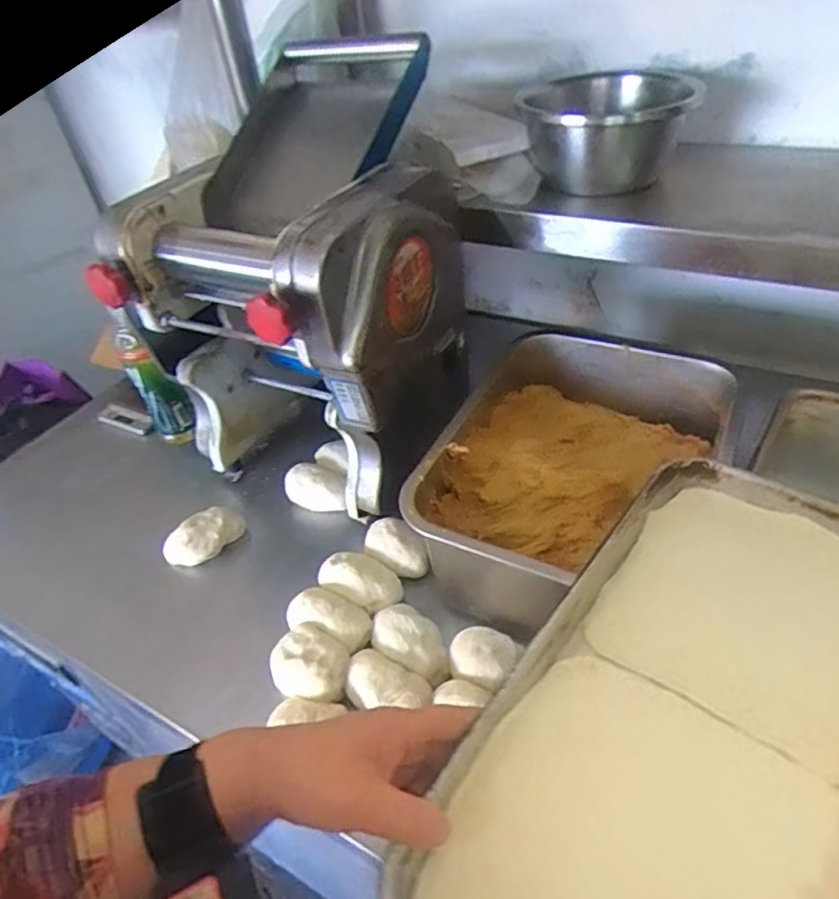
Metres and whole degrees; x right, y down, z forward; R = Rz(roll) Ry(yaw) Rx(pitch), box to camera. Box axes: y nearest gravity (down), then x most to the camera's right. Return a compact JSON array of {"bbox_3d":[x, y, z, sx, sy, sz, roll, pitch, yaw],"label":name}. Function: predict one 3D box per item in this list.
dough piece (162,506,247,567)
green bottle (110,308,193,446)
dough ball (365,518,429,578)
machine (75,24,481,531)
[{"bbox_3d":[-0.260,0.102,0.722,0.062,0.037,0.088,21,49,29],"label":"dough piece"},{"bbox_3d":[-0.362,-0.092,0.831,0.063,0.191,0.048,-26,44,-19],"label":"green bottle"},{"bbox_3d":[-0.025,0.110,0.676,0.084,0.036,0.054,25,51,32],"label":"dough ball"},{"bbox_3d":[-0.109,-0.181,0.709,0.291,0.397,0.361,15,46,24],"label":"machine"}]

